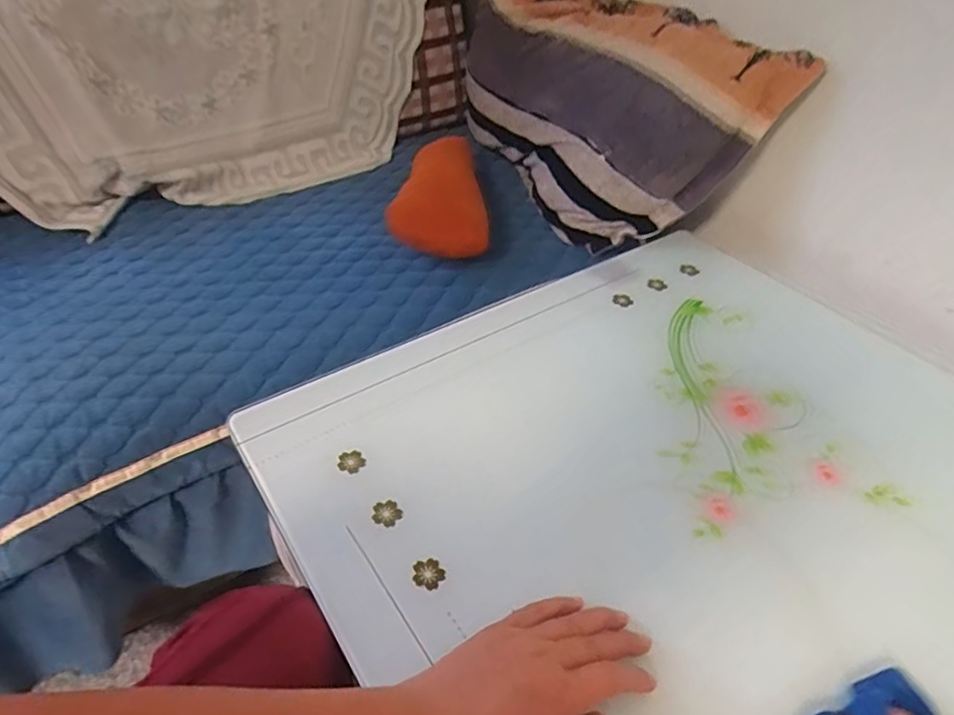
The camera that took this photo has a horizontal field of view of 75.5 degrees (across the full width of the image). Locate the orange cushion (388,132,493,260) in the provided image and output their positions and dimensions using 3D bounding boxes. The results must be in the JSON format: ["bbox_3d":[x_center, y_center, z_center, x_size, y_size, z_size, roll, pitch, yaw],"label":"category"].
[{"bbox_3d":[-0.066,-0.237,0.935,0.143,0.087,0.237,-7,42,-5],"label":"orange cushion"}]

